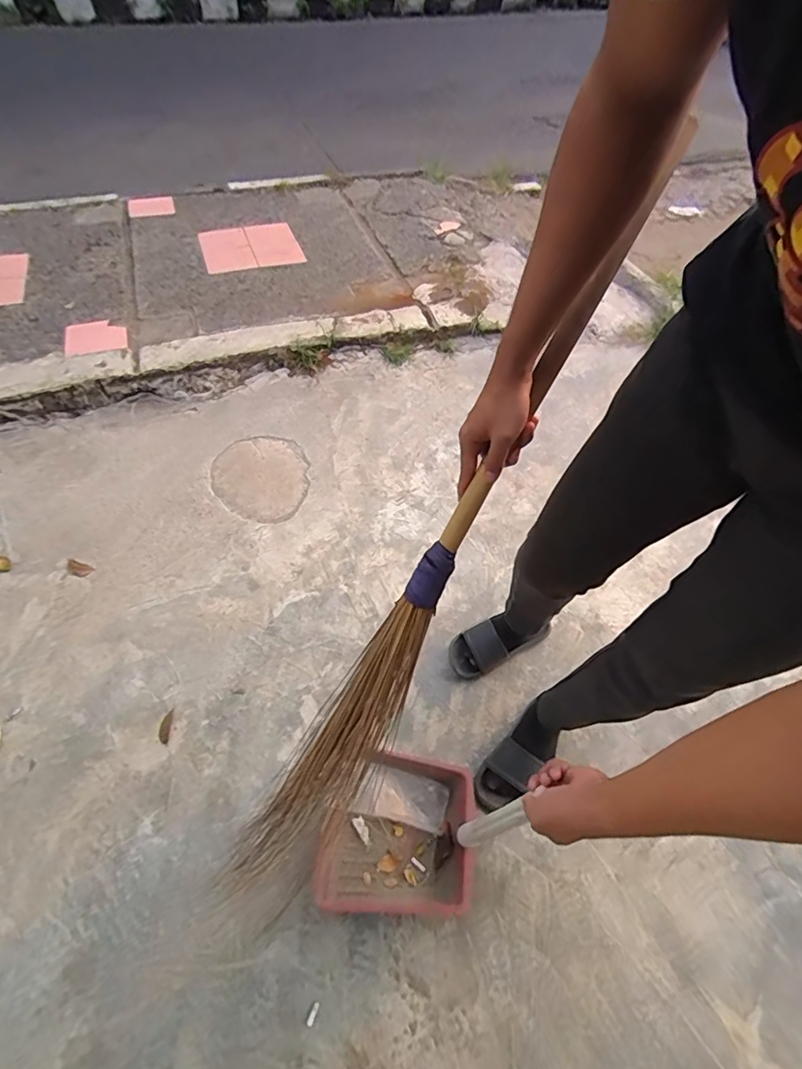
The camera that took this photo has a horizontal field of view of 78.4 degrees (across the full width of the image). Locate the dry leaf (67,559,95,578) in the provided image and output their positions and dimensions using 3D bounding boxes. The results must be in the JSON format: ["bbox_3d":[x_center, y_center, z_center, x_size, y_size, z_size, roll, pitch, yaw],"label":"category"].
[{"bbox_3d":[-0.837,0.090,1.276,0.075,0.006,0.036,19,57,10],"label":"dry leaf"}]

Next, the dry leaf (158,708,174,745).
[{"bbox_3d":[-0.509,0.415,1.062,0.023,0.004,0.071,0,56,-3],"label":"dry leaf"}]

